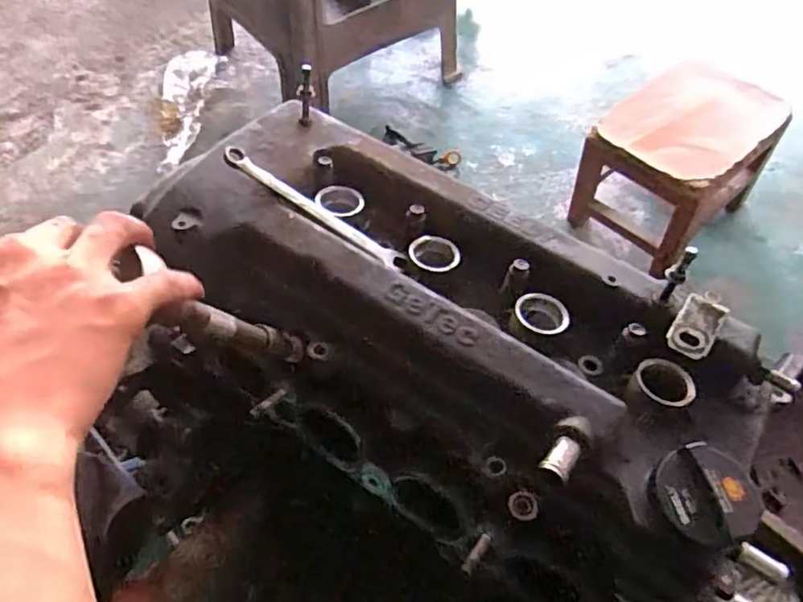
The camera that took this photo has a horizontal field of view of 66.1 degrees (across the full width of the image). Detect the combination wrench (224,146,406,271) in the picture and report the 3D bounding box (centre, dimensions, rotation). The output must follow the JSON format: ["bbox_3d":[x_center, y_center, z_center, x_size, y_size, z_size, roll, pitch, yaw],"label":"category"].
[{"bbox_3d":[-0.066,-0.070,0.462,0.152,0.008,0.015,32,61,-2],"label":"combination wrench"}]

